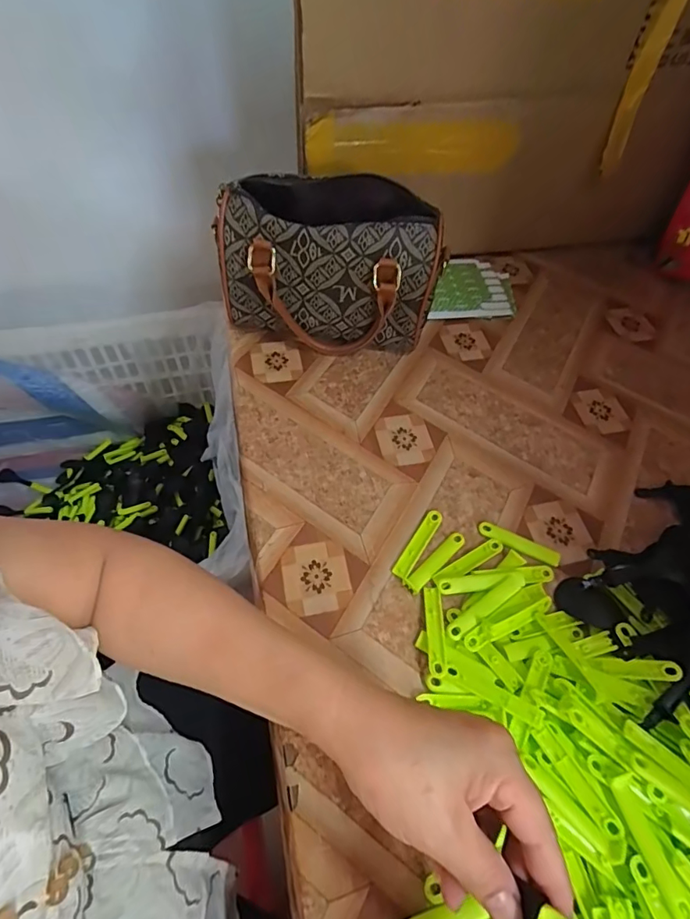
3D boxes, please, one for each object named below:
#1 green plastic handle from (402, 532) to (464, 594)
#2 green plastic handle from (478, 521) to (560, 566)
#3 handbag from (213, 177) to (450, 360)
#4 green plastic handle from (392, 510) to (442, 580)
[{"bbox_3d":[0.083,0.092,0.427,0.074,0.004,0.016,-36,65,-25],"label":"green plastic handle"},{"bbox_3d":[0.162,0.080,0.441,0.076,0.008,0.016,22,57,11],"label":"green plastic handle"},{"bbox_3d":[-0.019,-0.199,0.518,0.224,0.165,0.104,-2,56,-6],"label":"handbag"},{"bbox_3d":[0.068,0.077,0.437,0.014,0.004,0.078,30,58,16],"label":"green plastic handle"}]

